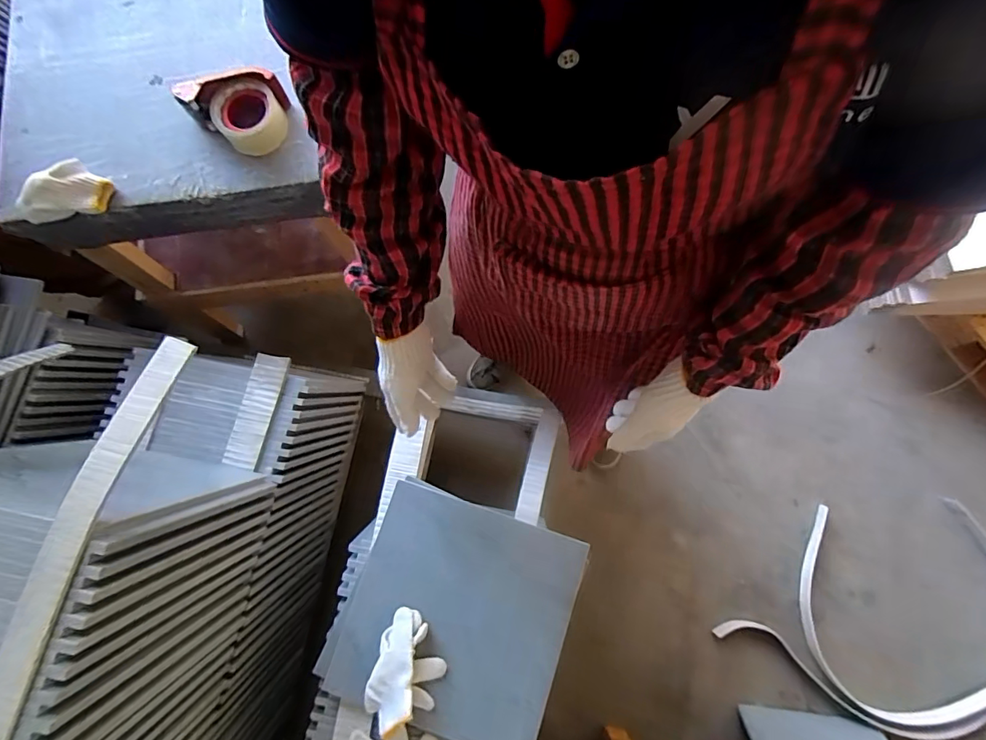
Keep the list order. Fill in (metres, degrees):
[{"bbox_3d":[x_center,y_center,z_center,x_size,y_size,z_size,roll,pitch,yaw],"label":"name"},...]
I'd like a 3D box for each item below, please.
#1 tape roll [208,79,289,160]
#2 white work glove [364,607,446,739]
[{"bbox_3d":[-0.349,-0.364,0.687,0.089,0.044,0.087,0,77,-1],"label":"tape roll"},{"bbox_3d":[-0.118,0.410,0.649,0.091,0.042,0.141,16,77,2],"label":"white work glove"}]

